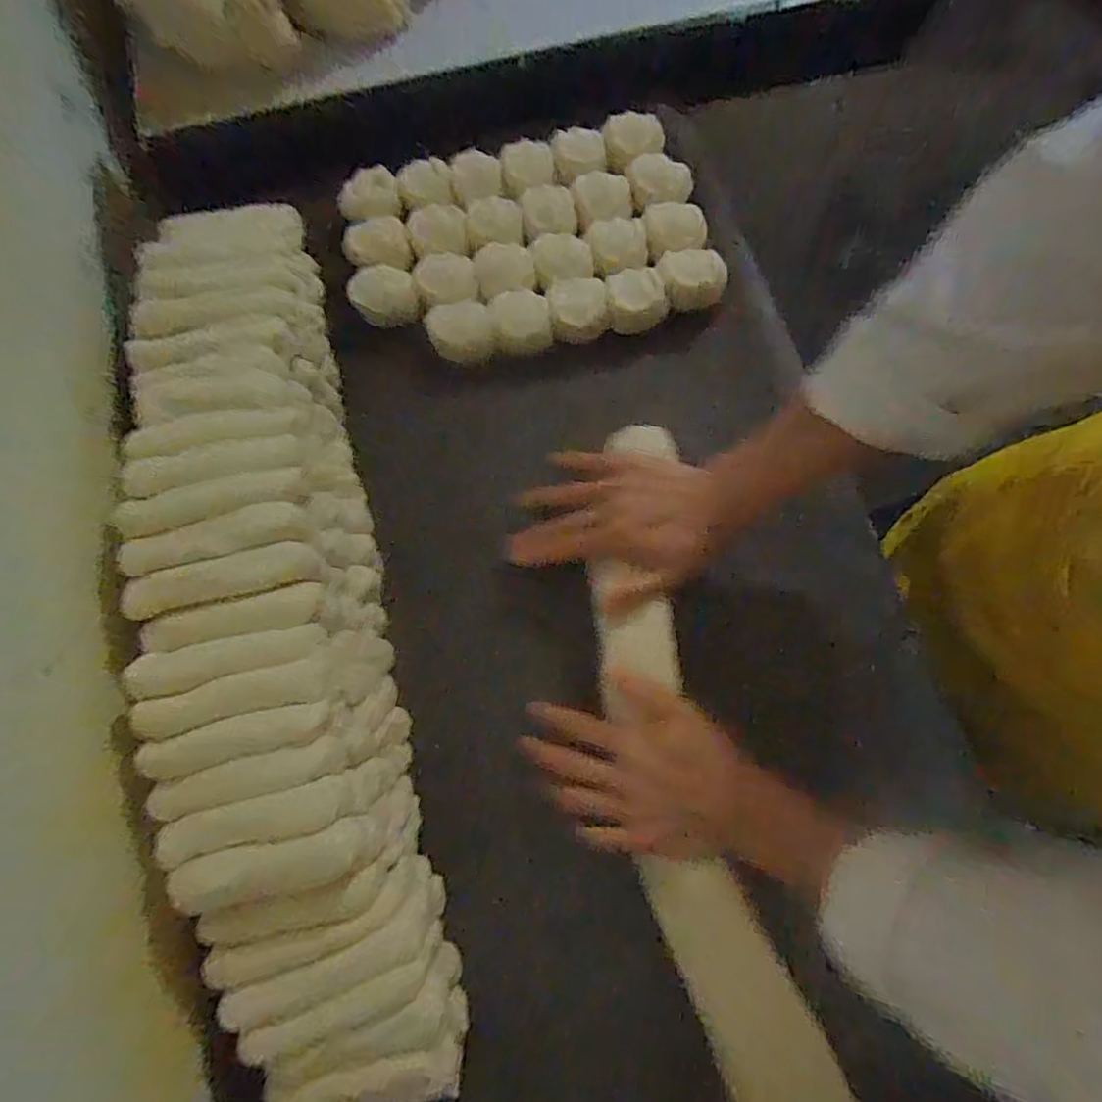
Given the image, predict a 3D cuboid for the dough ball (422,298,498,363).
[{"bbox_3d":[-0.086,-0.207,0.583,0.059,0.054,0.055,-17,77,-3],"label":"dough ball"}]

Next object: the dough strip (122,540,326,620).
[{"bbox_3d":[-0.220,0.021,0.412,0.122,0.028,0.029,-14,77,-2],"label":"dough strip"}]

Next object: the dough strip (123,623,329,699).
[{"bbox_3d":[-0.213,0.072,0.398,0.128,0.020,0.028,-10,77,-1],"label":"dough strip"}]

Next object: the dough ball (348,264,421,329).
[{"bbox_3d":[-0.160,-0.246,0.595,0.061,0.037,0.048,-17,77,-3],"label":"dough ball"}]

